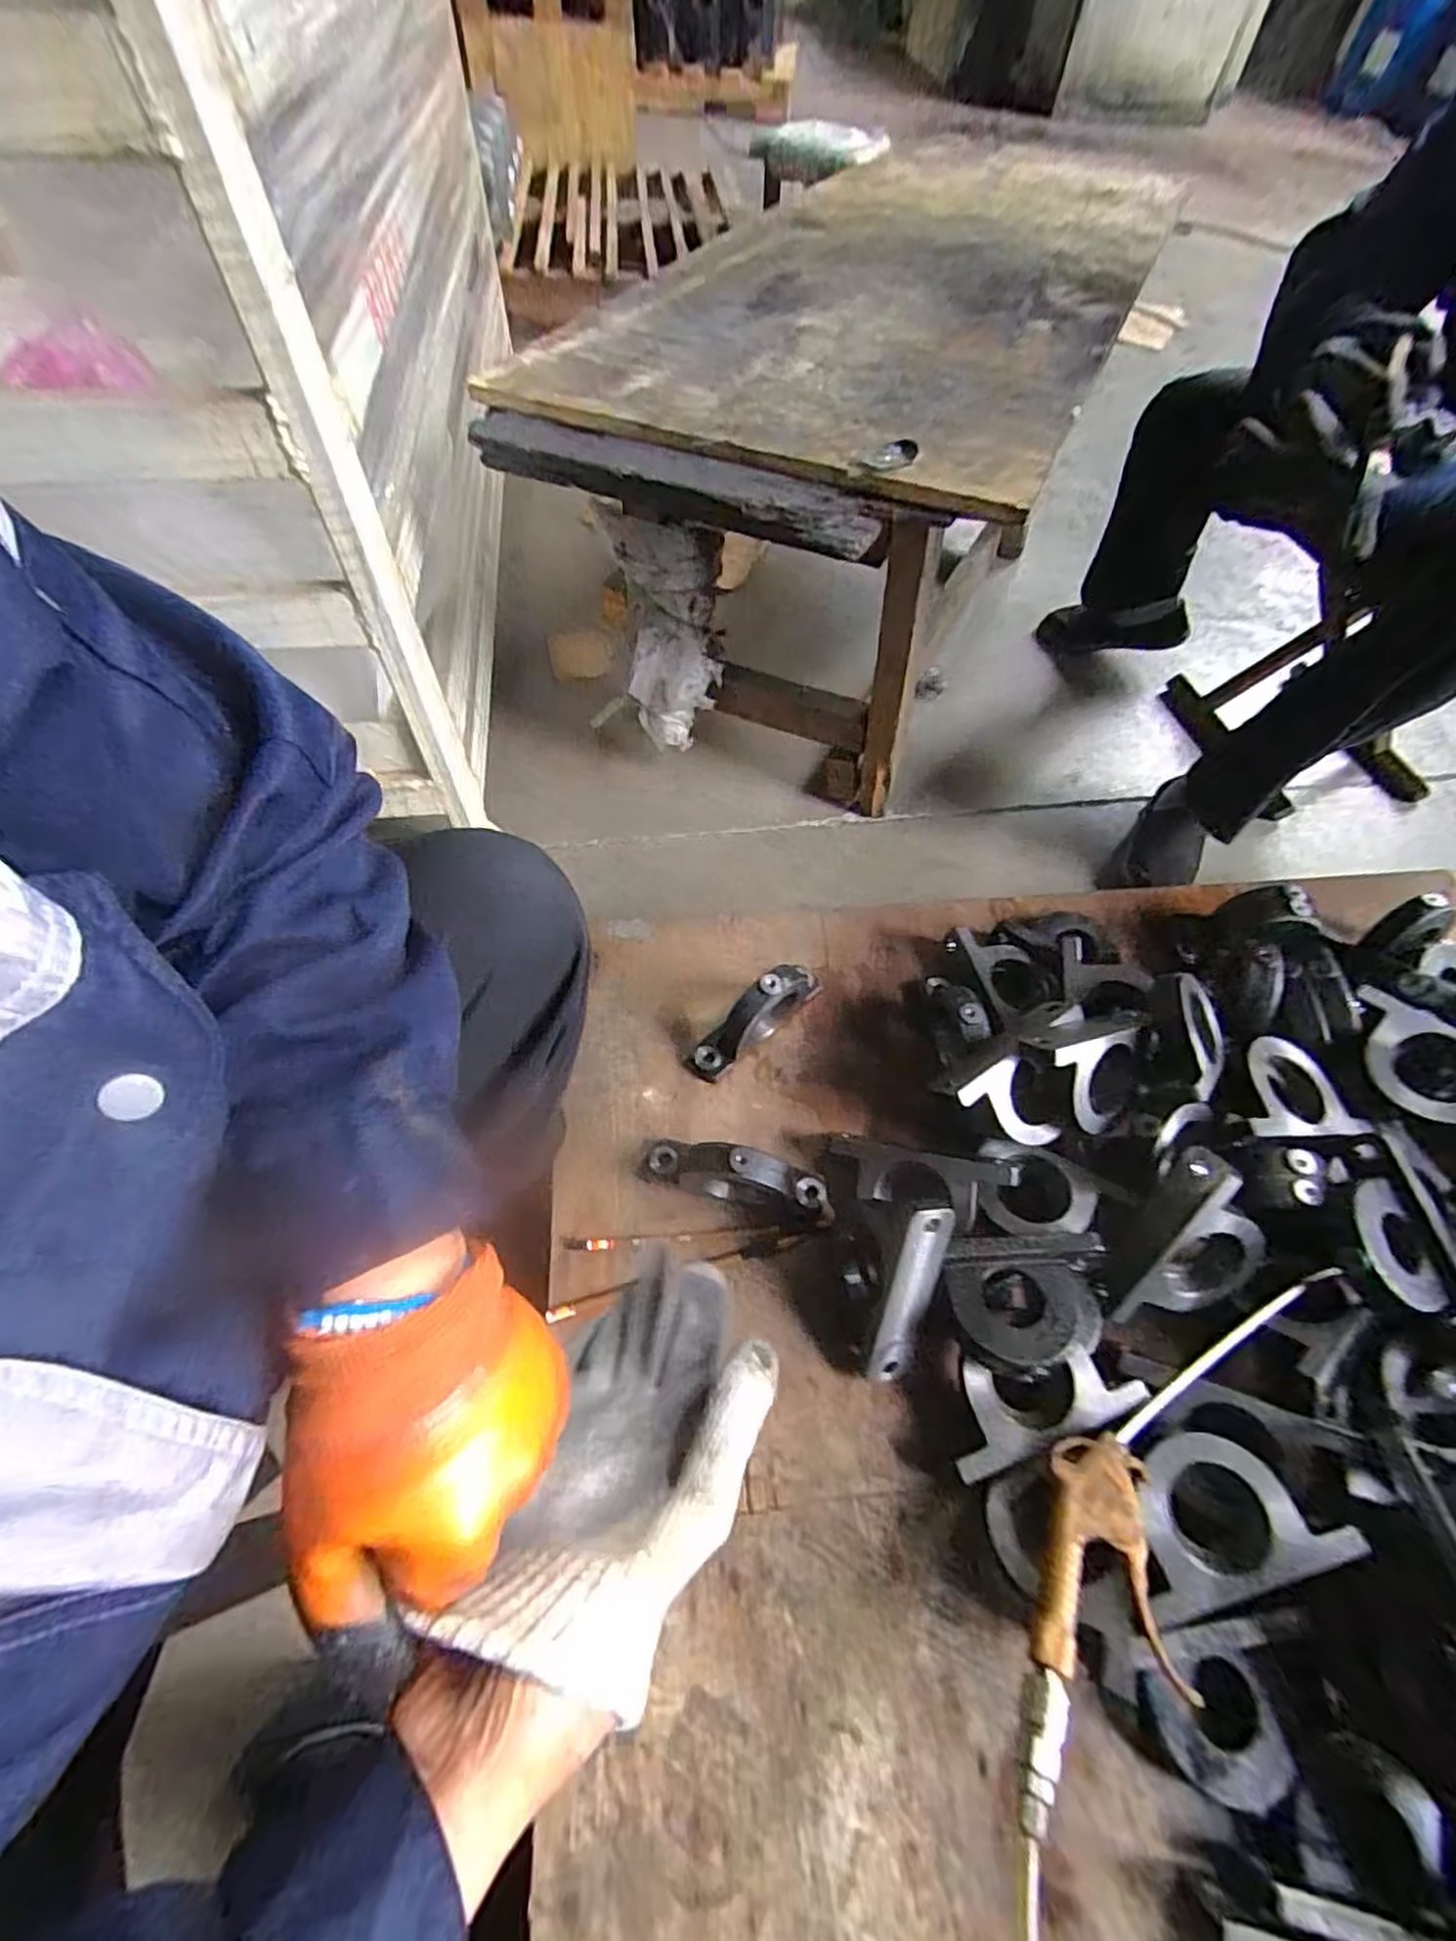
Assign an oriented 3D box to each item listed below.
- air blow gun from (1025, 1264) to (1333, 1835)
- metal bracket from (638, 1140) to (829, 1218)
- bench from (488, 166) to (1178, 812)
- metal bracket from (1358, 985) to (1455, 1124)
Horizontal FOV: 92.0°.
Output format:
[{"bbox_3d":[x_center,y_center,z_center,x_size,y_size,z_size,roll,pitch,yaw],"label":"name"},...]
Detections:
[{"bbox_3d":[0.289,0.334,0.473,0.099,0.024,0.399,27,52,35],"label":"air blow gun"},{"bbox_3d":[0.007,0.164,0.580,0.161,0.091,0.040,10,59,2],"label":"metal bracket"},{"bbox_3d":[0.147,-0.617,0.924,0.482,0.470,0.882,23,60,10],"label":"bench"},{"bbox_3d":[0.582,0.082,0.579,0.093,0.018,0.142,-41,62,-9],"label":"metal bracket"}]

